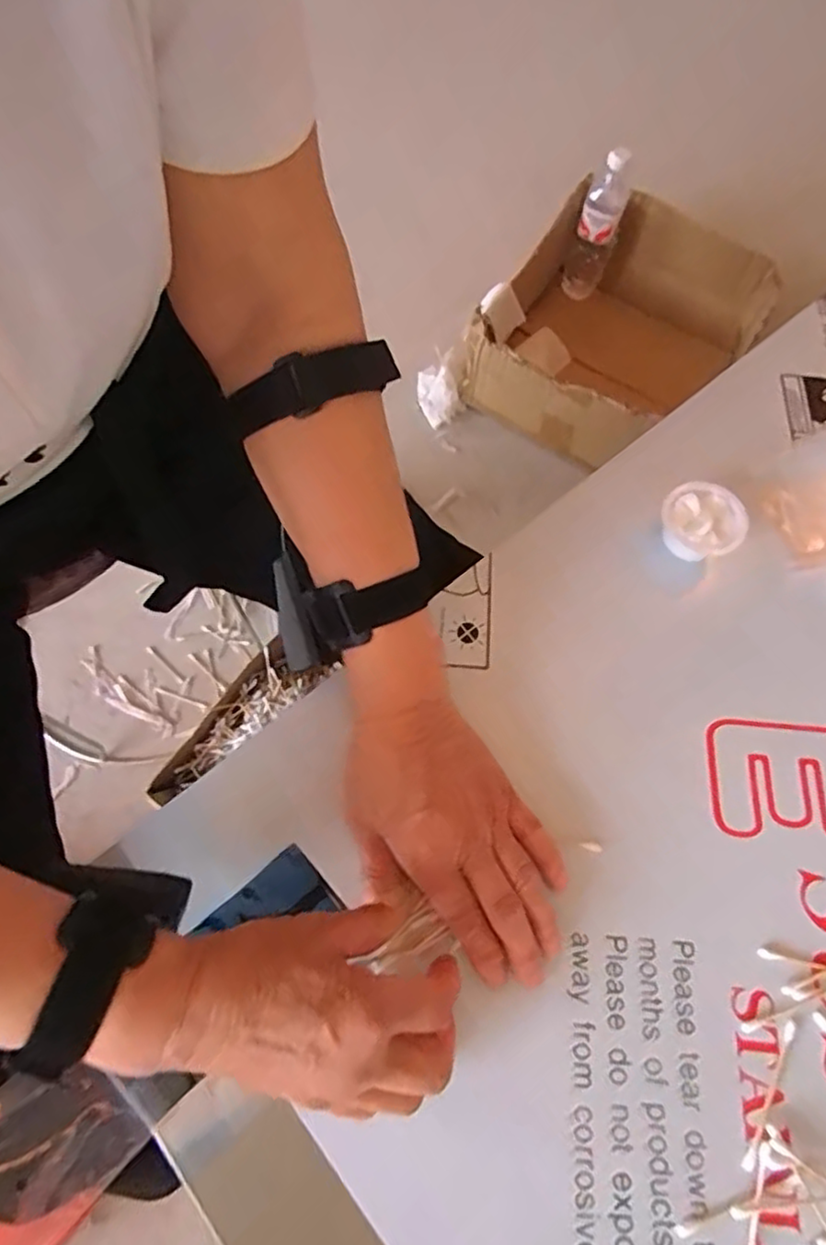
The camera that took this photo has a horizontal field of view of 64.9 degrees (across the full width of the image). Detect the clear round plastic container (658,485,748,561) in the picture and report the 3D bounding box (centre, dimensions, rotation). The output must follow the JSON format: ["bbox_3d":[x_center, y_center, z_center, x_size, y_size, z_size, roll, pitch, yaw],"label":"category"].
[{"bbox_3d":[0.190,-0.067,0.435,0.052,0.028,0.051,1,68,-2],"label":"clear round plastic container"}]

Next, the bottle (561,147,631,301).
[{"bbox_3d":[0.300,-0.641,1.060,0.065,0.208,0.056,20,43,7],"label":"bottle"}]

